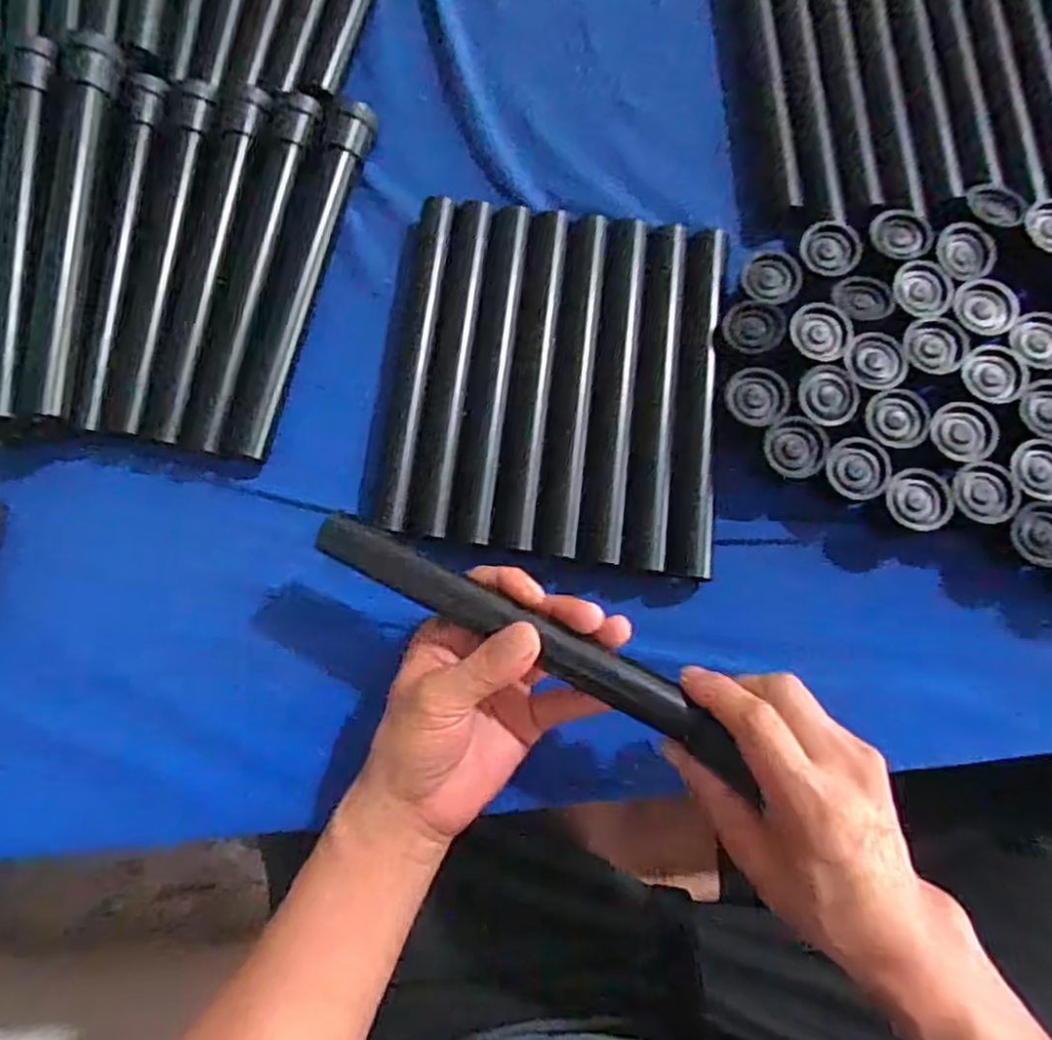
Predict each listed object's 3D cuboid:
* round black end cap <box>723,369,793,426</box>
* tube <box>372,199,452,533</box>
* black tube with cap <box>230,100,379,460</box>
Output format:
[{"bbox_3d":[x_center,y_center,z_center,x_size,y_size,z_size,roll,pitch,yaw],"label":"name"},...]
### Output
[{"bbox_3d":[0.134,-0.071,0.406,0.031,0.016,0.035,-33,80,-5],"label":"round black end cap"},{"bbox_3d":[-0.070,-0.101,0.440,0.022,0.017,0.218,6,79,3],"label":"tube"},{"bbox_3d":[-0.142,-0.155,0.446,0.025,0.019,0.241,15,80,4],"label":"black tube with cap"}]

